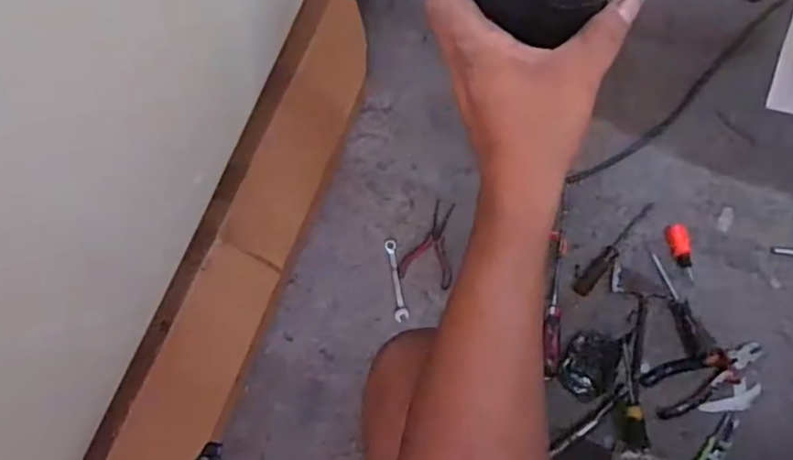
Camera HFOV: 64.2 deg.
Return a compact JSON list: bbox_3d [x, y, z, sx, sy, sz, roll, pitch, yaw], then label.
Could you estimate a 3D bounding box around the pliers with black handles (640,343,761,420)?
[{"bbox_3d":[0.464,0.209,0.943,0.189,0.028,0.072,-24,68,-9],"label":"pliers with black handles"}]

